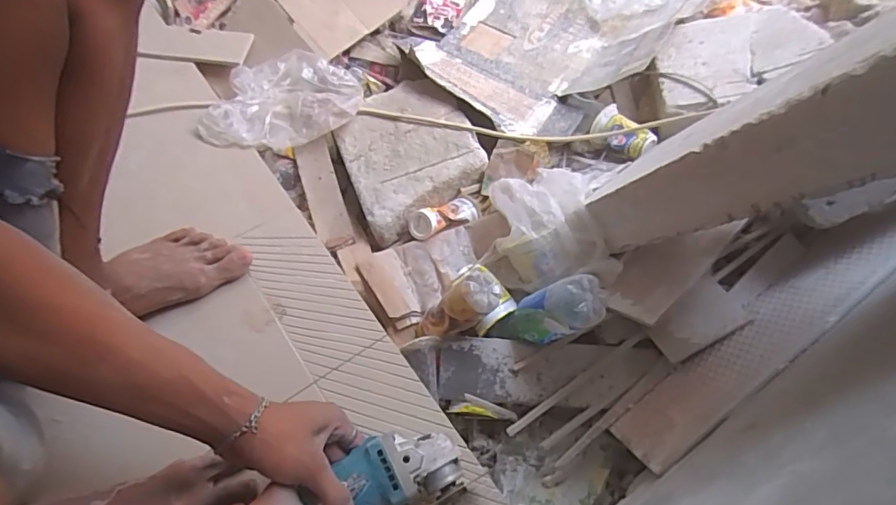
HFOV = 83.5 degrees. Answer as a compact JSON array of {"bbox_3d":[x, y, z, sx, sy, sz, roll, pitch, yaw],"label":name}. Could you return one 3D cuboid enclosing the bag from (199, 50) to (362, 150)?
[{"bbox_3d":[-0.260,-0.248,0.796,0.229,0.029,0.179,-2,59,-3],"label":"bag"}]

